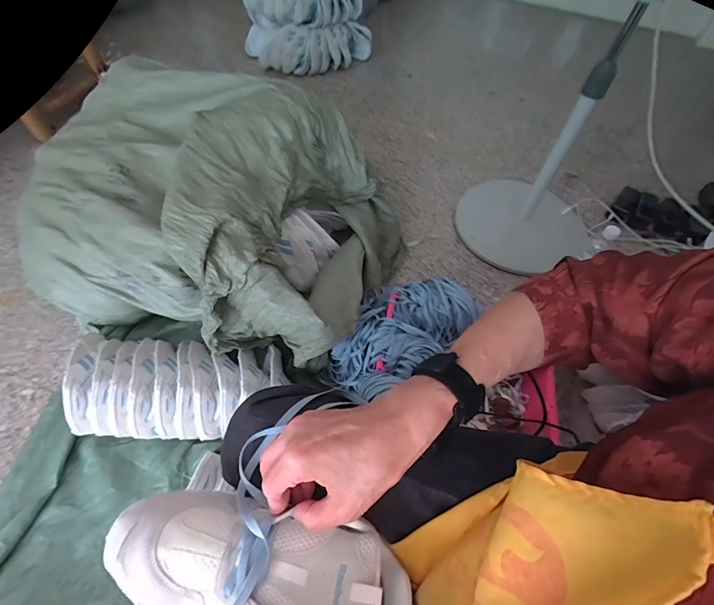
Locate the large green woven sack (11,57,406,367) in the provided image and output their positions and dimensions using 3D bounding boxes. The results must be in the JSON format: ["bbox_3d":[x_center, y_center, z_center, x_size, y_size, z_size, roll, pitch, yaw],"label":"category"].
[{"bbox_3d":[-0.309,-0.222,0.871,0.801,0.346,0.594,15,57,6],"label":"large green woven sack"}]

